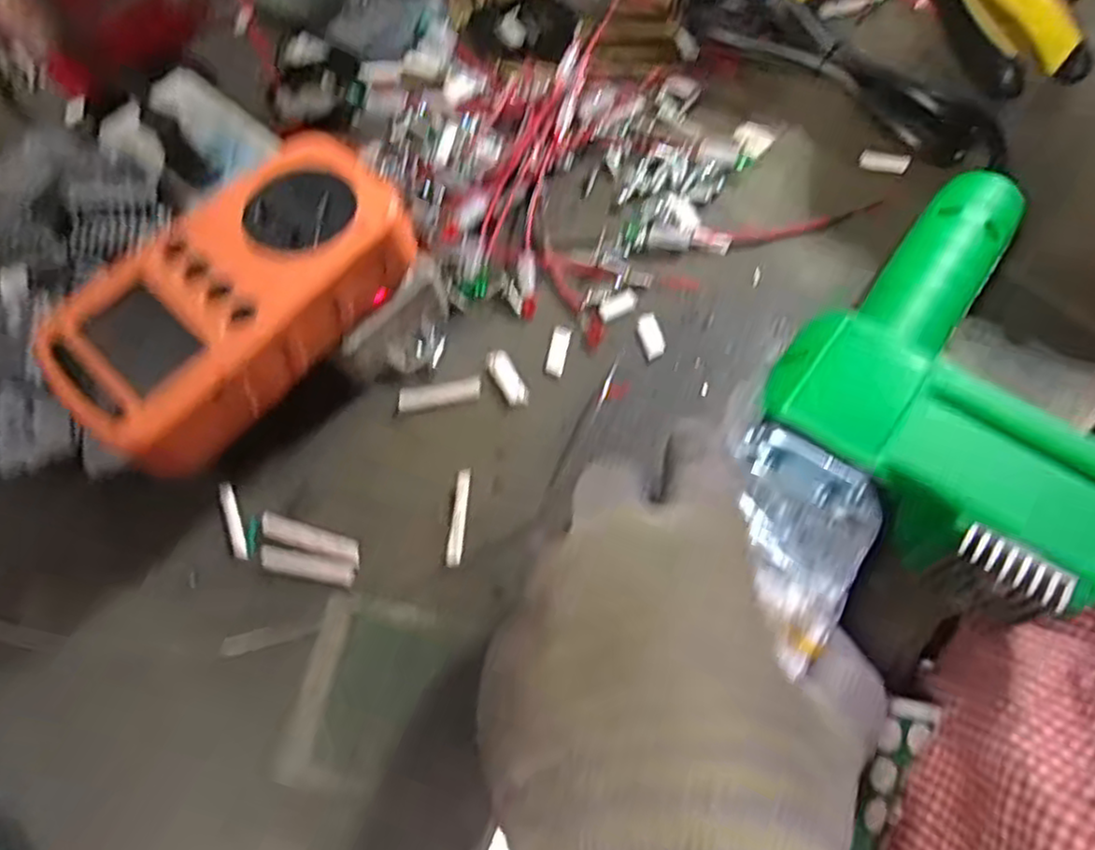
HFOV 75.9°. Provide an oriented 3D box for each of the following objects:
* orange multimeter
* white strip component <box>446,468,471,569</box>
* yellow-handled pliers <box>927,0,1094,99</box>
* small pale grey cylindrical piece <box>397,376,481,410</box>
[{"bbox_3d":[-0.110,-0.046,0.252,0.072,0.029,0.128,32,71,15],"label":"orange multimeter"},{"bbox_3d":[-0.034,0.035,0.268,0.006,0.004,0.038,3,66,4],"label":"white strip component"},{"bbox_3d":[0.232,-0.210,0.361,0.051,0.018,0.104,-8,66,-1],"label":"yellow-handled pliers"},{"bbox_3d":[-0.045,-0.014,0.290,0.034,0.004,0.011,-9,66,-2],"label":"small pale grey cylindrical piece"}]

